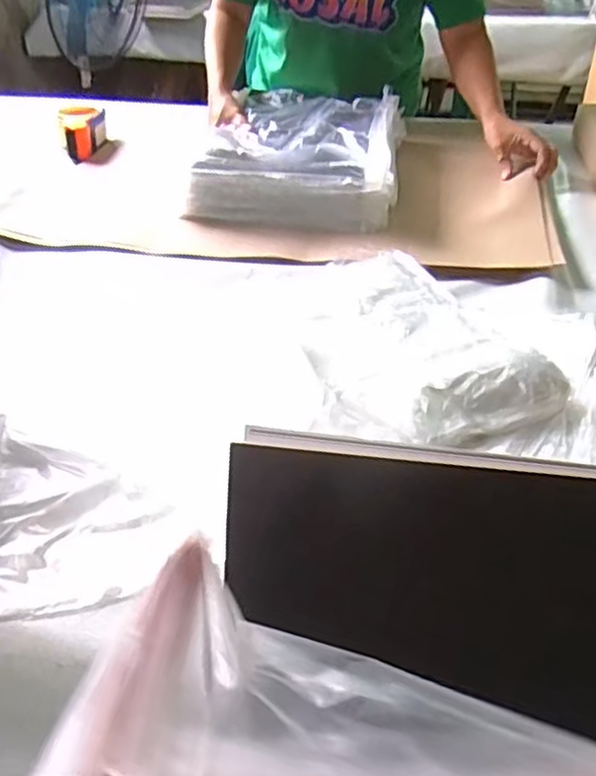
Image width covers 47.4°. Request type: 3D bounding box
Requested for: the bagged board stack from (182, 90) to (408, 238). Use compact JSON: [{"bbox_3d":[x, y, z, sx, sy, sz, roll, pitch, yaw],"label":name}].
[{"bbox_3d":[0.012,-0.363,1.052,0.295,0.099,0.354,6,38,10],"label":"bagged board stack"}]

